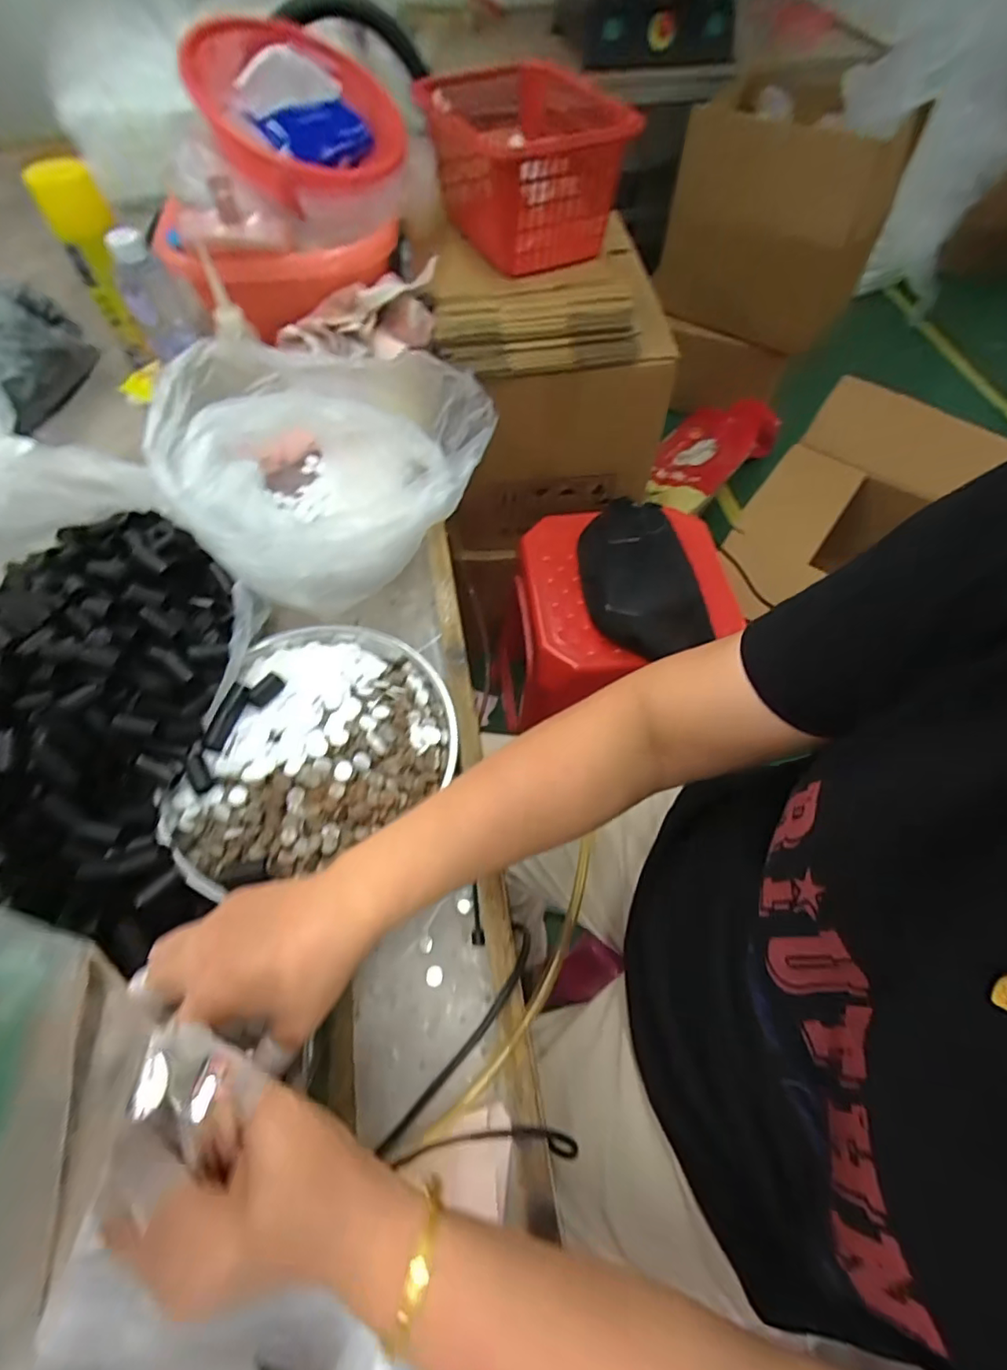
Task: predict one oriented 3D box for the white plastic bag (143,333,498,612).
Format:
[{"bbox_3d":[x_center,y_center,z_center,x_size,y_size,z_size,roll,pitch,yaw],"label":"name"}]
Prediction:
[{"bbox_3d":[-0.167,-0.204,0.519,0.215,0.161,0.262,34,66,18],"label":"white plastic bag"}]

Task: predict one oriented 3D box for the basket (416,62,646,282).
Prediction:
[{"bbox_3d":[0.029,-0.651,0.715,0.186,0.159,0.298,-19,62,-10],"label":"basket"}]

